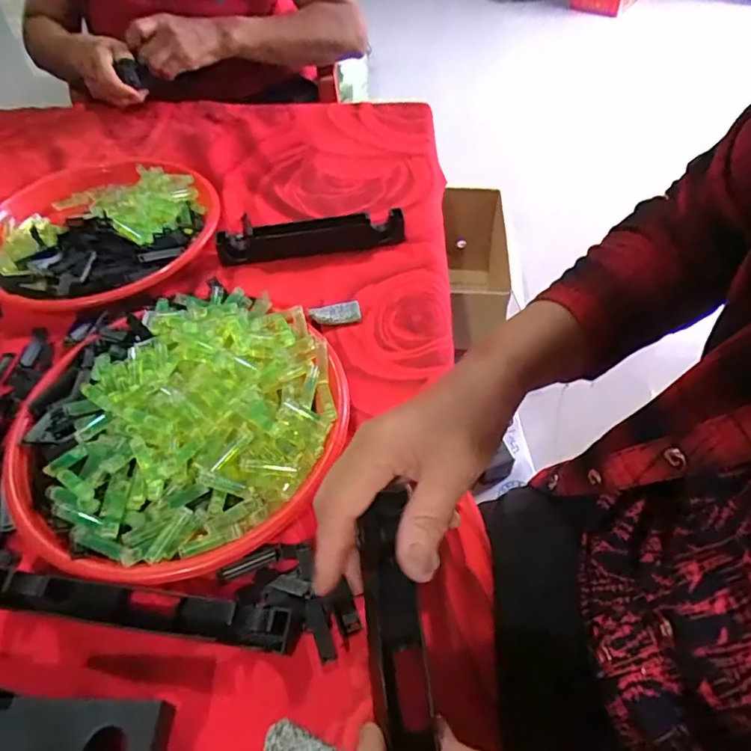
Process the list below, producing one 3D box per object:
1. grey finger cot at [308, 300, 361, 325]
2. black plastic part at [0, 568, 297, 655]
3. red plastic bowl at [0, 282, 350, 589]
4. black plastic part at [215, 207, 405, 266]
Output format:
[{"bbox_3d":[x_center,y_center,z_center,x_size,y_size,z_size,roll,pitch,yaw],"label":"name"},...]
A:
[{"bbox_3d":[-0.038,-0.060,0.517,0.048,0.013,0.026,-14,53,-9],"label":"grey finger cot"},{"bbox_3d":[-0.147,0.147,0.348,0.192,0.029,0.029,5,52,6],"label":"black plastic part"},{"bbox_3d":[-0.150,0.028,0.421,0.238,0.060,0.249,-1,52,1],"label":"red plastic bowl"},{"bbox_3d":[-0.067,-0.145,0.572,0.190,0.035,0.026,-8,52,-5],"label":"black plastic part"}]

